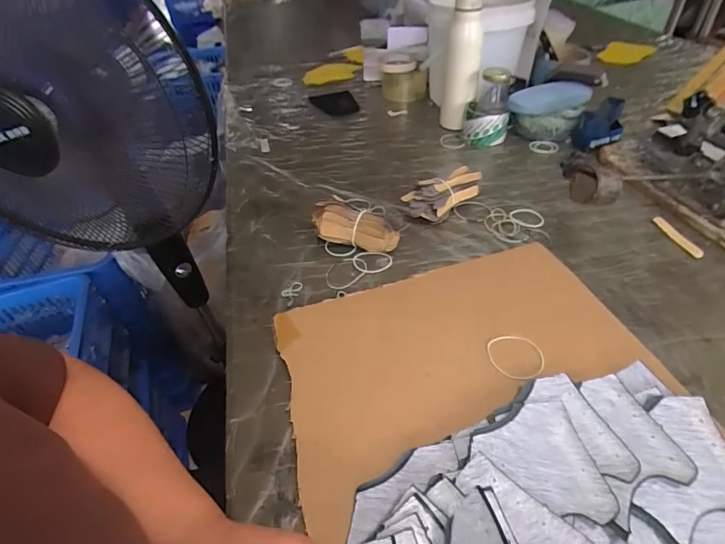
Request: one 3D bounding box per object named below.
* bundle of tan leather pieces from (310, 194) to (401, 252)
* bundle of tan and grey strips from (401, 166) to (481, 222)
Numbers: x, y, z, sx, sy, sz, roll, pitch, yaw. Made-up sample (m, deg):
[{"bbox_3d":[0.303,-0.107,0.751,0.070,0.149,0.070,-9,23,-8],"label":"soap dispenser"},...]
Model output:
[{"bbox_3d":[-0.011,-0.063,0.580,0.124,0.049,0.043,20,46,6],"label":"bundle of tan leather pieces"},{"bbox_3d":[0.121,-0.113,0.632,0.126,0.051,0.055,-29,47,-24],"label":"bundle of tan and grey strips"}]

